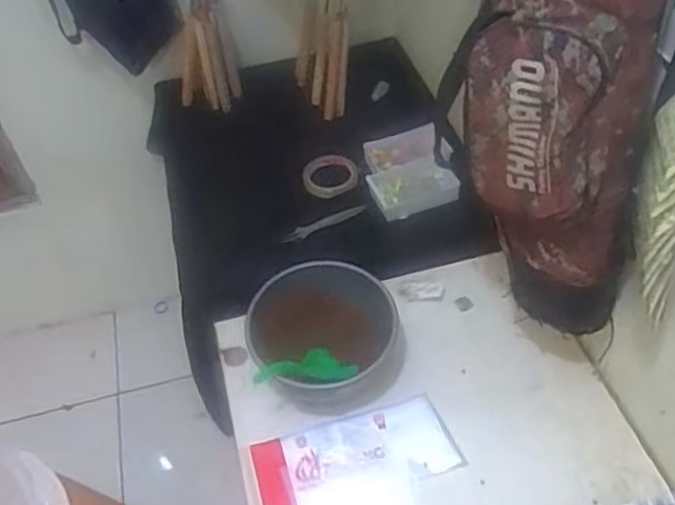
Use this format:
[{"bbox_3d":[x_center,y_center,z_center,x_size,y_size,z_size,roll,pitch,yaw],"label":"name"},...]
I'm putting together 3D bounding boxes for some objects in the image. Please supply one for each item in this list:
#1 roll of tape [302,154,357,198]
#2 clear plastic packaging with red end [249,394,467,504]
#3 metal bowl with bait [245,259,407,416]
[{"bbox_3d":[-0.012,-0.139,1.150,0.081,0.023,0.094,19,52,19],"label":"roll of tape"},{"bbox_3d":[0.022,0.258,0.830,0.247,0.008,0.107,-13,49,-8],"label":"clear plastic packaging with red end"},{"bbox_3d":[-0.014,0.116,0.895,0.201,0.096,0.189,-2,48,2],"label":"metal bowl with bait"}]

